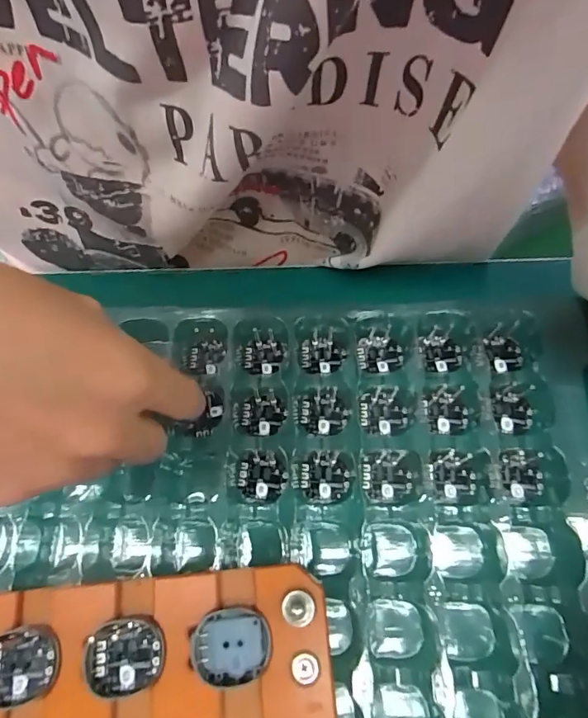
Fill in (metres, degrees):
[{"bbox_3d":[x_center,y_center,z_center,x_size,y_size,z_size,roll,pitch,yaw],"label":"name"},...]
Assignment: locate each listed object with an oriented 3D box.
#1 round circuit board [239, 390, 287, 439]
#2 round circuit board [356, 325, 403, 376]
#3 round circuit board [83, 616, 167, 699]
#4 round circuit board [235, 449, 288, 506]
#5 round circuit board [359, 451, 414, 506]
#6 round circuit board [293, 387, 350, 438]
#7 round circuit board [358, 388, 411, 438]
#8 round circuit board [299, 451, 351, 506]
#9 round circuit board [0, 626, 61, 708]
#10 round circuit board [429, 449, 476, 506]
[{"bbox_3d":[-0.017,0.029,0.248,0.024,0.004,0.022,-2,69,5],"label":"round circuit board"},{"bbox_3d":[0.047,-0.005,0.258,0.024,0.004,0.028,-4,69,4],"label":"round circuit board"},{"bbox_3d":[-0.064,0.112,0.177,0.029,0.004,0.025,-16,69,-1],"label":"round circuit board"},{"bbox_3d":[-0.016,0.060,0.236,0.025,0.004,0.026,-12,69,1],"label":"round circuit board"},{"bbox_3d":[0.047,0.058,0.233,0.027,0.004,0.026,-2,69,5],"label":"round circuit board"},{"bbox_3d":[0.014,0.028,0.246,0.028,0.004,0.024,-8,69,2],"label":"round circuit board"},{"bbox_3d":[0.047,0.027,0.243,0.025,0.005,0.025,-2,69,5],"label":"round circuit board"},{"bbox_3d":[0.015,0.059,0.235,0.025,0.004,0.025,-2,69,5],"label":"round circuit board"},{"bbox_3d":[-0.105,0.117,0.178,0.031,0.005,0.024,-13,69,0],"label":"round circuit board"},{"bbox_3d":[0.078,0.059,0.232,0.022,0.004,0.025,4,70,7],"label":"round circuit board"}]

